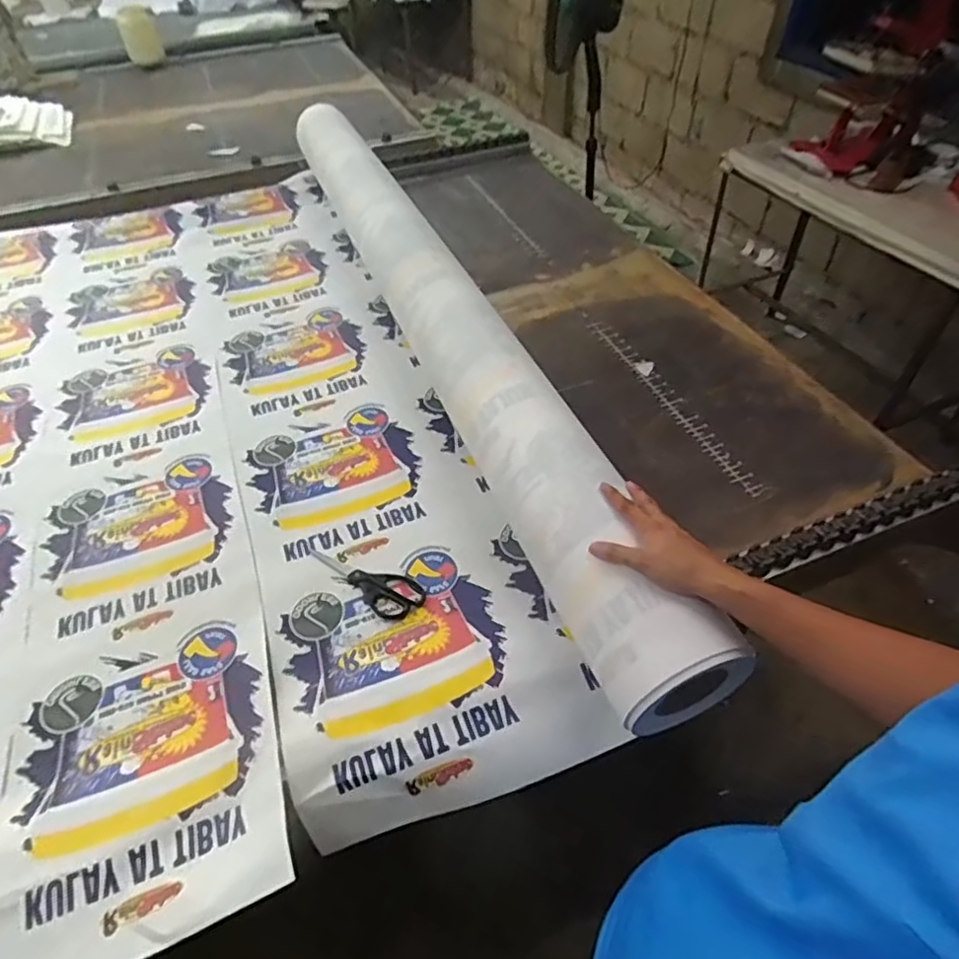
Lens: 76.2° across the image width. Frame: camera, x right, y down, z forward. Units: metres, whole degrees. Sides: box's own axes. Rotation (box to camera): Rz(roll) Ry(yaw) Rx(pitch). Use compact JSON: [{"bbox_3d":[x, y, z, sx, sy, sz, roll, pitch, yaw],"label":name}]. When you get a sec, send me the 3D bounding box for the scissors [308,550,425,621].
[{"bbox_3d":[-0.165,0.137,0.890,0.190,0.007,0.069,32,57,27],"label":"scissors"}]

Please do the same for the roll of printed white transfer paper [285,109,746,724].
[{"bbox_3d":[-0.075,-0.308,1.145,0.147,0.184,1.594,-17,50,-13],"label":"roll of printed white transfer paper"}]

